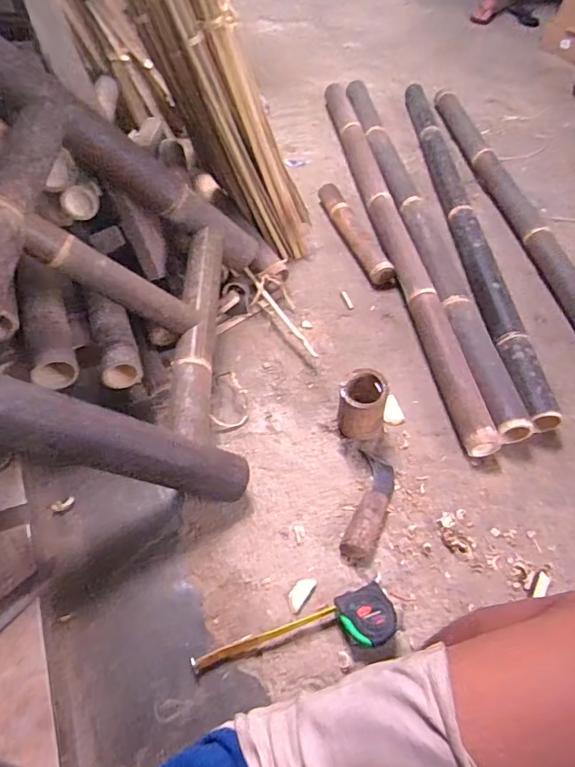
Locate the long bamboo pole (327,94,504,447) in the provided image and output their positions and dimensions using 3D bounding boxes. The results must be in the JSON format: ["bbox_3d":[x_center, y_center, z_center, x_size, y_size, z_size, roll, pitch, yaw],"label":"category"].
[{"bbox_3d":[0.261,-0.452,1.286,0.080,0.075,1.411,-4,54,-9],"label":"long bamboo pole"}]

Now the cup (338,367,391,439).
[{"bbox_3d":[0.141,0.046,0.905,0.099,0.129,0.088,6,53,-1],"label":"cup"}]

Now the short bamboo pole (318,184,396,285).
[{"bbox_3d":[0.169,-0.411,1.259,0.061,0.071,0.398,-15,57,-9],"label":"short bamboo pole"}]

